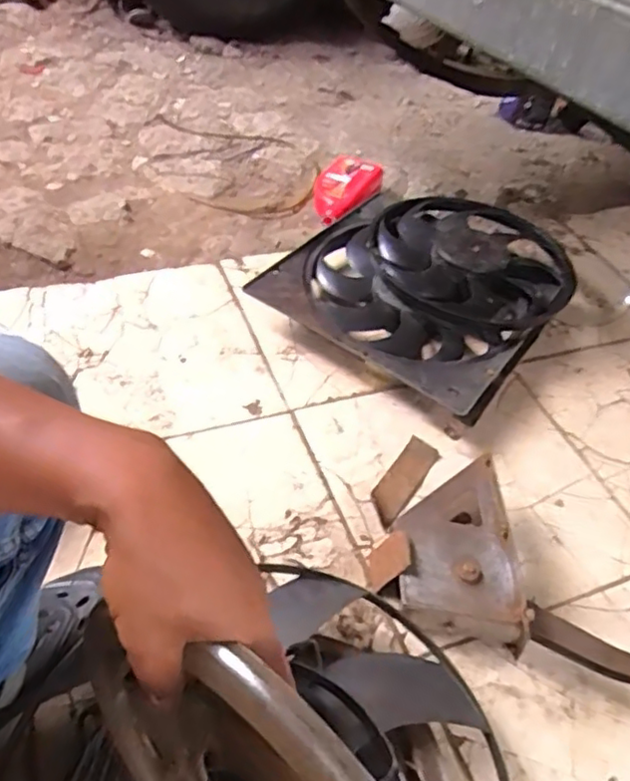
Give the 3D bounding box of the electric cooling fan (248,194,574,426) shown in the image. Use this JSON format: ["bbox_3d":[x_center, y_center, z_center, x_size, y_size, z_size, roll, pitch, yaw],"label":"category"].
[{"bbox_3d":[0.212,-0.201,1.198,0.435,0.111,0.552,30,51,23],"label":"electric cooling fan"}]

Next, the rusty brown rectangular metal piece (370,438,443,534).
[{"bbox_3d":[0.127,0.131,0.938,0.049,0.010,0.163,36,54,9],"label":"rusty brown rectangular metal piece"}]

